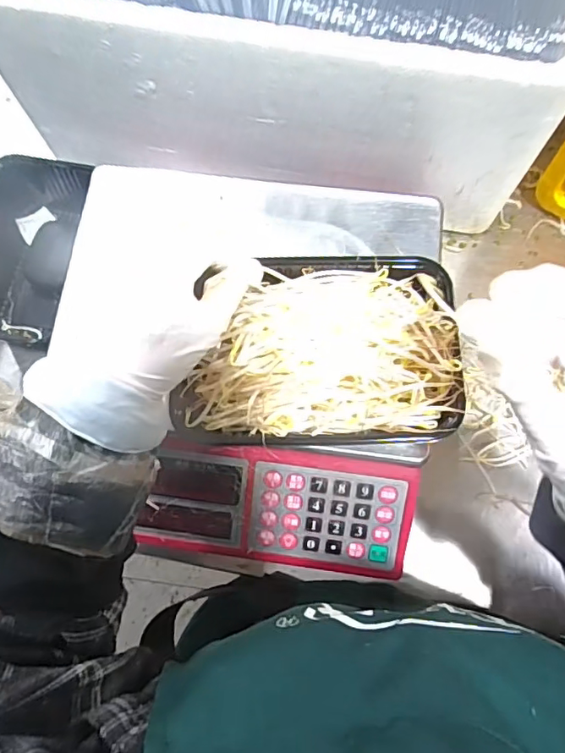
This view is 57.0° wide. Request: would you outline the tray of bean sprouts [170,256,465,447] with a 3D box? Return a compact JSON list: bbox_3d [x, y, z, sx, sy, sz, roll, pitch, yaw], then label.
[{"bbox_3d":[0.024,-0.021,0.325,0.170,0.033,0.122,0,75,-2],"label":"tray of bean sprouts"}]

